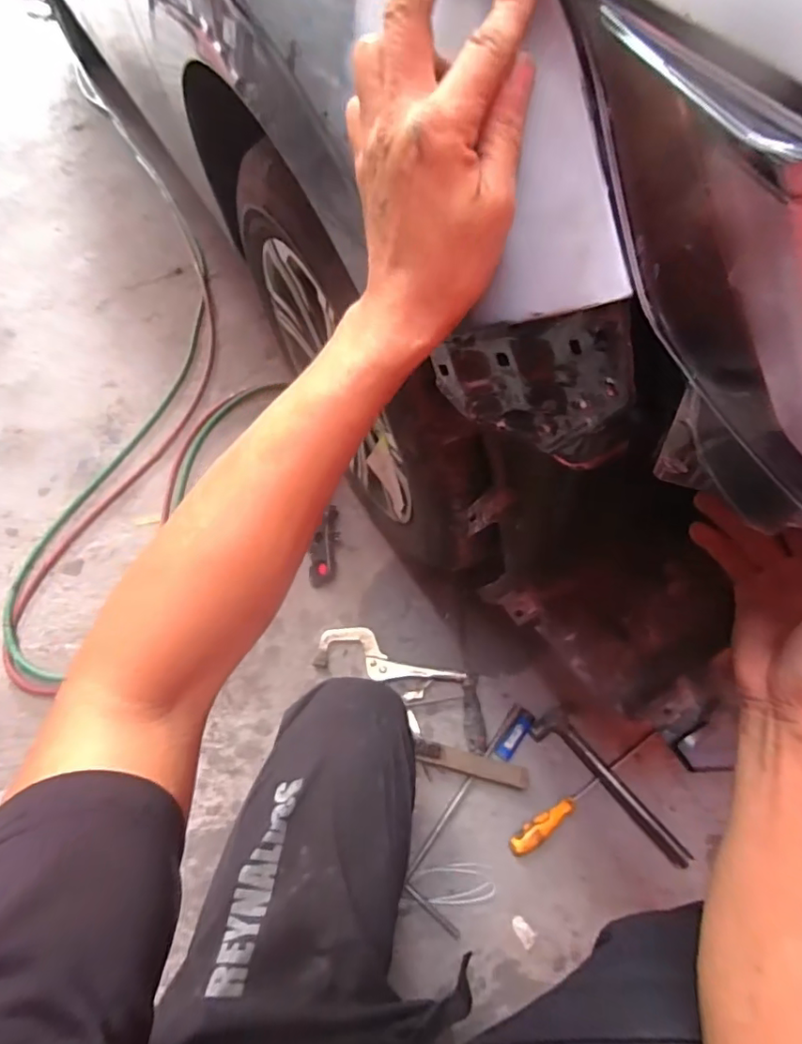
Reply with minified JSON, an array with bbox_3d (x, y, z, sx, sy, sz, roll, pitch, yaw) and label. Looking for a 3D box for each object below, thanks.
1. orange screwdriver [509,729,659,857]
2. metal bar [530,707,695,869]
[{"bbox_3d":[0.265,0.378,0.776,0.273,0.022,0.026,-33,63,-12],"label":"orange screwdriver"},{"bbox_3d":[0.302,0.372,0.782,0.250,0.021,0.060,38,71,23],"label":"metal bar"}]

